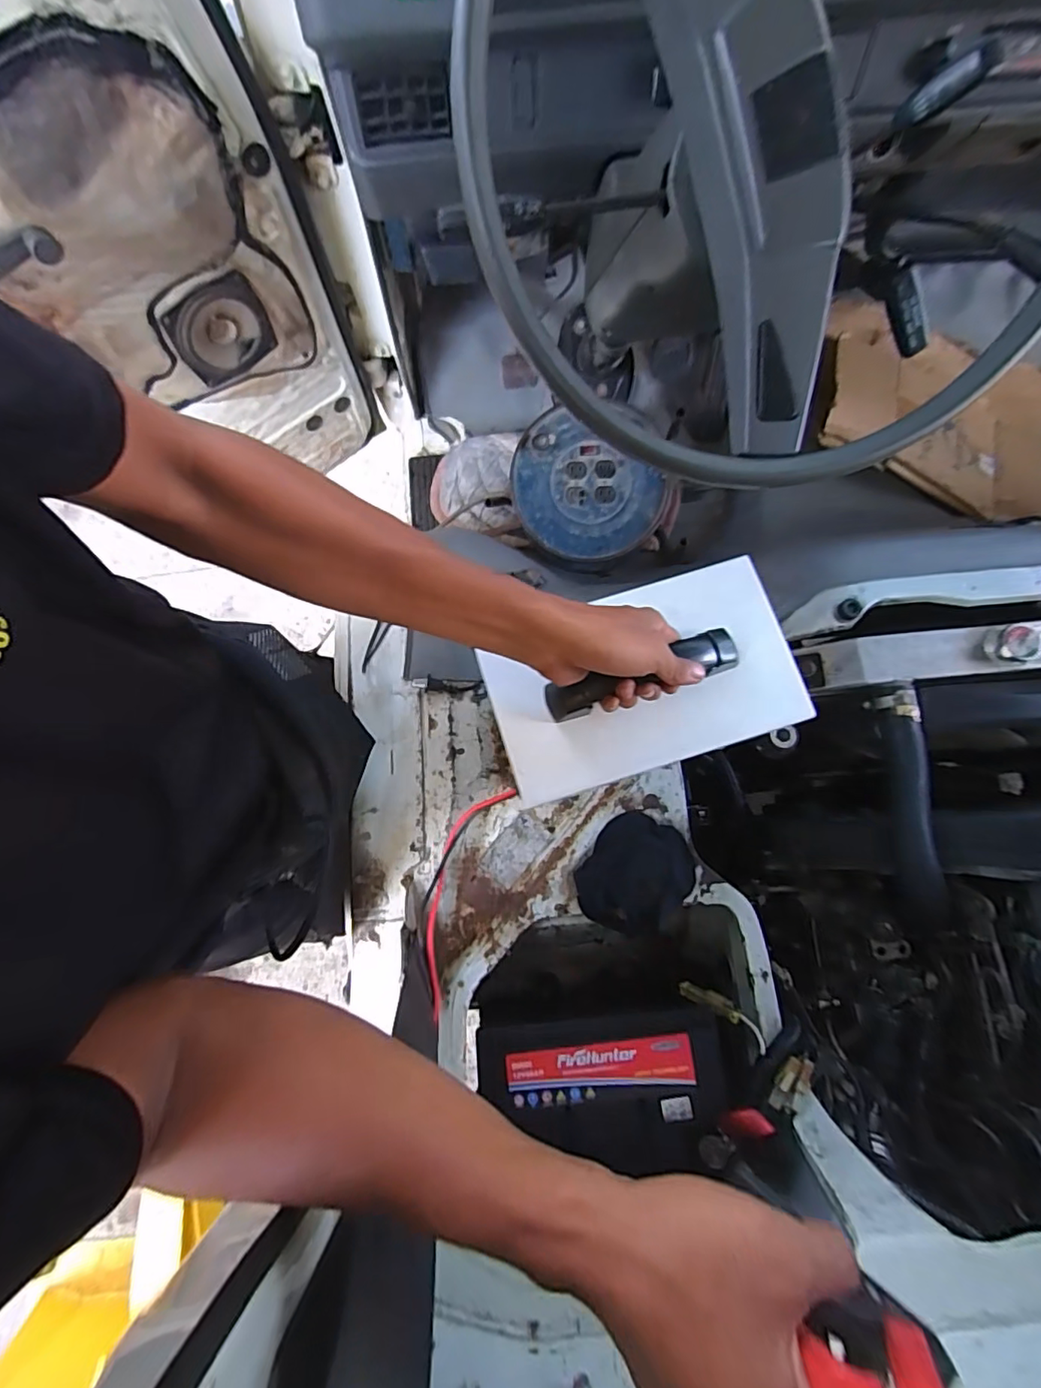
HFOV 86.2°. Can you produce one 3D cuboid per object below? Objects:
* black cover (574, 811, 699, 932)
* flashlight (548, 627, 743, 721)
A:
[{"bbox_3d":[0.143,0.224,0.680,0.124,0.029,0.144,35,80,9],"label":"black cover"},{"bbox_3d":[0.113,-0.018,0.493,0.182,0.037,0.034,-17,77,-8],"label":"flashlight"}]

